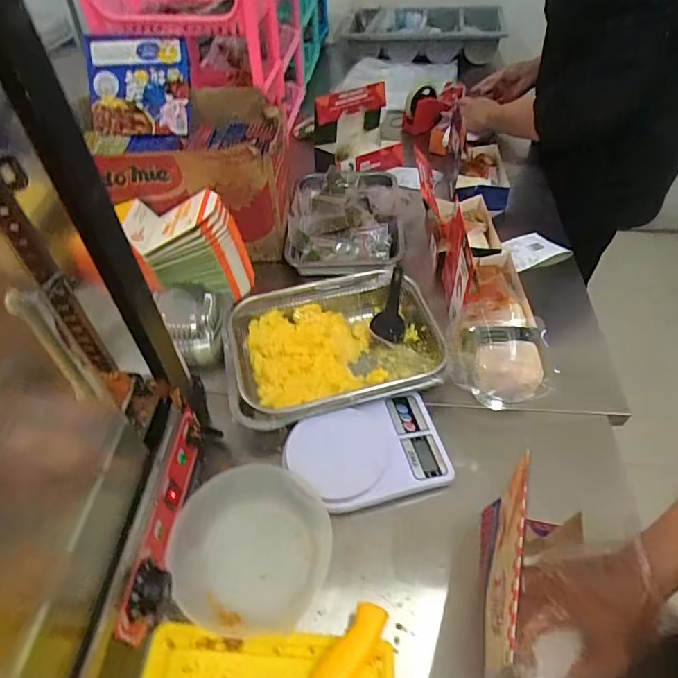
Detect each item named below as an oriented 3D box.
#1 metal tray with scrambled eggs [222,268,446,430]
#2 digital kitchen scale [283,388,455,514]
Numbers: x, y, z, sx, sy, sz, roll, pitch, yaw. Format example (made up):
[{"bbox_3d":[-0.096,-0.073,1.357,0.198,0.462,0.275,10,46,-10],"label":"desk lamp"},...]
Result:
[{"bbox_3d":[-0.008,0.010,0.715,0.315,0.063,0.227,-14,49,-10],"label":"metal tray with scrambled eggs"},{"bbox_3d":[0.036,0.144,0.605,0.198,0.032,0.127,-13,49,-8],"label":"digital kitchen scale"}]

